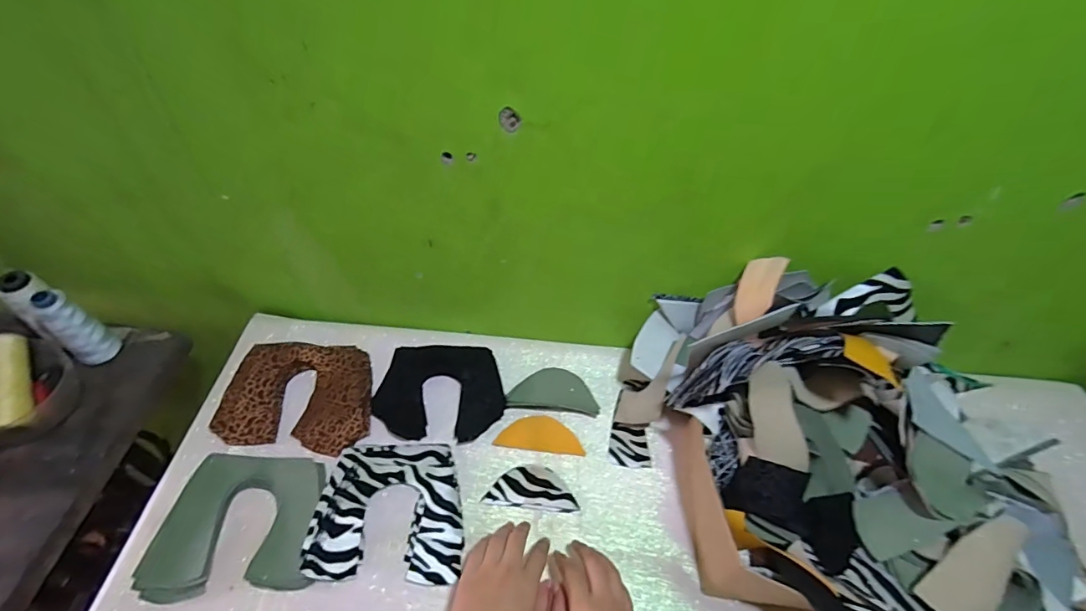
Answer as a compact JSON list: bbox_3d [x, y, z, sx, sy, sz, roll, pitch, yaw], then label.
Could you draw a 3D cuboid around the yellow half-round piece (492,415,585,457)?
[{"bbox_3d":[-0.003,0.163,0.613,0.107,0.004,0.046,7,50,0],"label":"yellow half-round piece"}]

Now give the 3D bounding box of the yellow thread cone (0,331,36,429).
[{"bbox_3d":[-0.611,0.085,0.547,0.034,0.038,0.117,-17,68,-16],"label":"yellow thread cone"}]

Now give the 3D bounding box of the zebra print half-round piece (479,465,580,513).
[{"bbox_3d":[-0.012,0.213,0.565,0.105,0.005,0.050,7,50,0],"label":"zebra print half-round piece"}]

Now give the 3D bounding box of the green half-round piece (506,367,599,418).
[{"bbox_3d":[0.014,0.112,0.634,0.116,0.021,0.052,5,52,0],"label":"green half-round piece"}]

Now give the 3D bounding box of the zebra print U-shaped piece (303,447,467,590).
[{"bbox_3d":[-0.165,0.221,0.532,0.155,0.025,0.147,4,50,-3],"label":"zebra print U-shaped piece"}]

